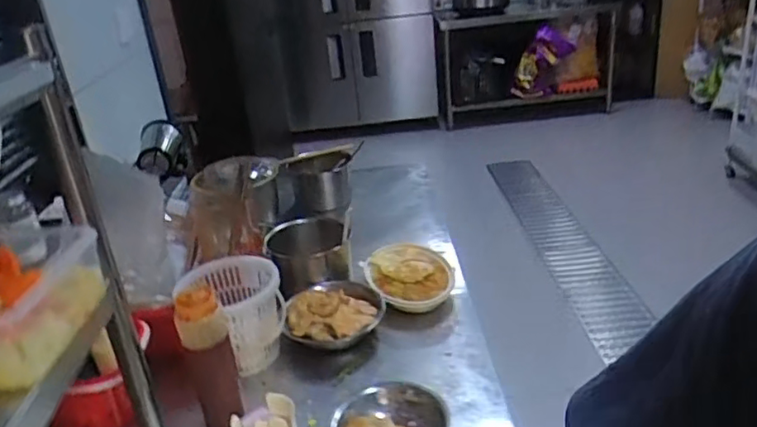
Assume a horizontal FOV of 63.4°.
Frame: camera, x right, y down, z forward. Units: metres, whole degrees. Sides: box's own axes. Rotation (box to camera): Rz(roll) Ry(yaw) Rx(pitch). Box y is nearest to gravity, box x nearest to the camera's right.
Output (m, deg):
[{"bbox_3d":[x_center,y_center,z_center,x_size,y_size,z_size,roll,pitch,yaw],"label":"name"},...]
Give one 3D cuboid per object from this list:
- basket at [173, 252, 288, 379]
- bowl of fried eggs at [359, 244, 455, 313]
[{"bbox_3d":[-0.243,0.170,1.090,0.169,0.161,0.146,17,34,42],"label":"basket"},{"bbox_3d":[0.062,0.131,1.225,0.174,0.063,0.227,-8,25,-2],"label":"bowl of fried eggs"}]

